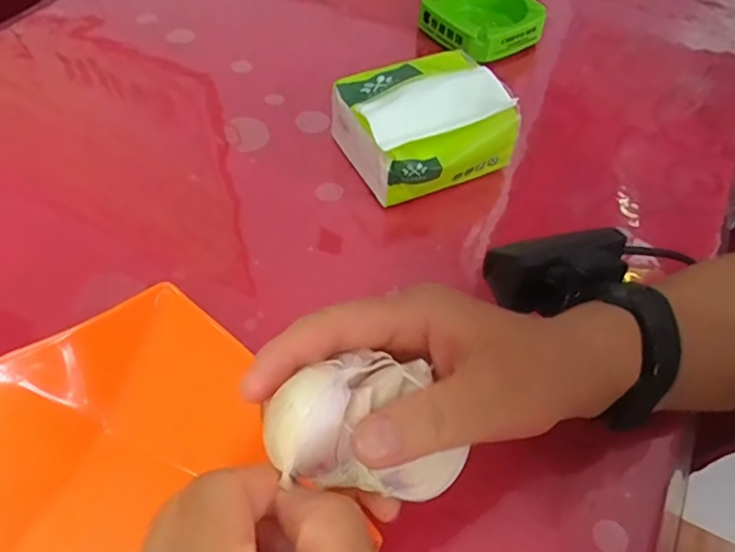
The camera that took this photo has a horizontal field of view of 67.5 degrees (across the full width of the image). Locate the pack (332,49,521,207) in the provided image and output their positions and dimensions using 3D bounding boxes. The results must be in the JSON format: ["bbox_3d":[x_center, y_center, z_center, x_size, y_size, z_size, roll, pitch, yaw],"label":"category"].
[{"bbox_3d":[0.038,-0.106,0.384,0.100,0.054,0.095,-24,57,-19],"label":"pack"}]

